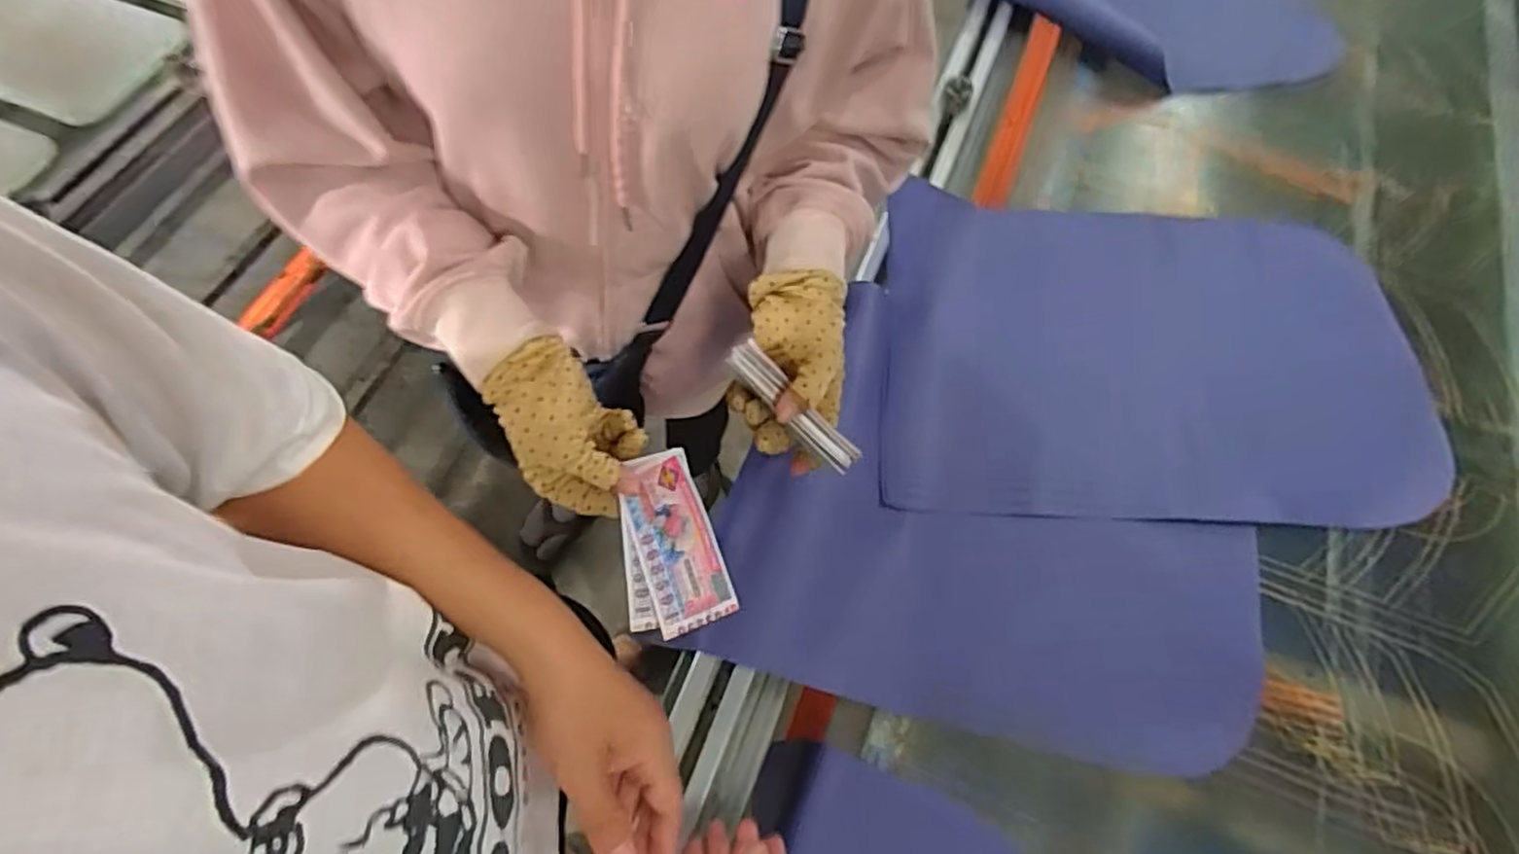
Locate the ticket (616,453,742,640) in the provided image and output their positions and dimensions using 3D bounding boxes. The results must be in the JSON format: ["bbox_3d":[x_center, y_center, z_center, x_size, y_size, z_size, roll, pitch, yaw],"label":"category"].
[{"bbox_3d":[-0.068,0.085,0.504,0.074,0.007,0.122,-24,72,9],"label":"ticket"}]

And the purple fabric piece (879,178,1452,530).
[{"bbox_3d":[0.430,-0.090,0.769,0.610,0.035,0.401,3,64,-2],"label":"purple fabric piece"}]

